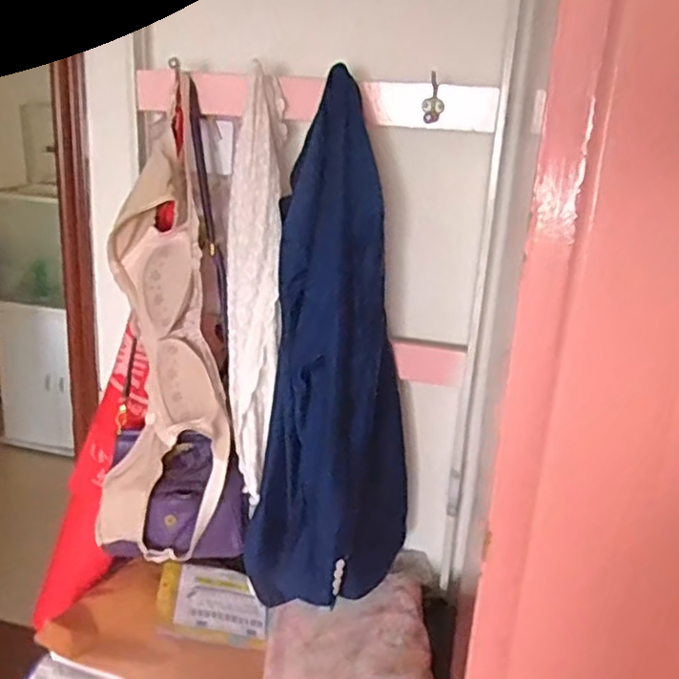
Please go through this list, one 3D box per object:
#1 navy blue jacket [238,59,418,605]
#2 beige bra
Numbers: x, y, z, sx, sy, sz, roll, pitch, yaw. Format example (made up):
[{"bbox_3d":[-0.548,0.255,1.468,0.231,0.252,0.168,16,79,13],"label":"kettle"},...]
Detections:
[{"bbox_3d":[0.012,0.021,0.979,0.232,0.700,0.204,5,19,2],"label":"navy blue jacket"},{"bbox_3d":[-0.275,0.016,1.026,0.186,0.592,0.199,-2,20,-17],"label":"beige bra"}]

